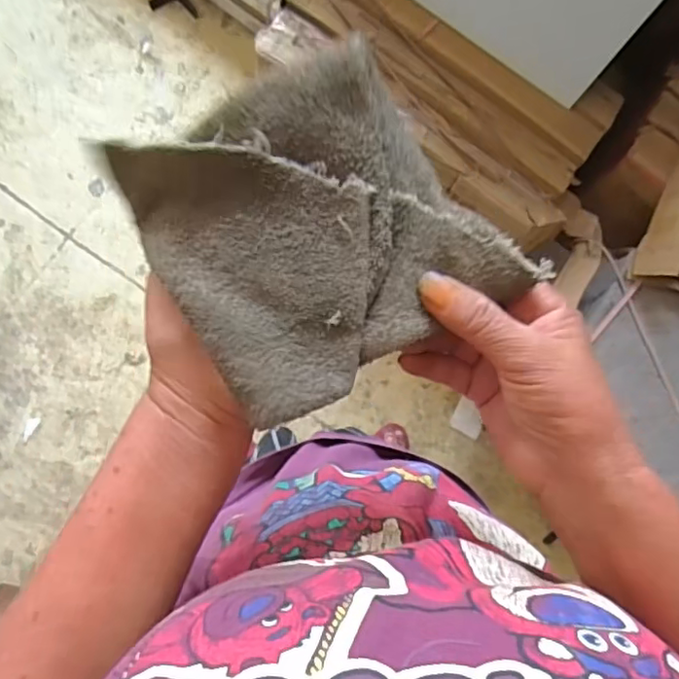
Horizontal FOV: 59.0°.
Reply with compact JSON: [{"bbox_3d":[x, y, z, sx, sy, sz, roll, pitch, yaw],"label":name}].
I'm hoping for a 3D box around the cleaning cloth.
[{"bbox_3d":[-0.014,-0.058,0.301,0.149,0.044,0.152,-31,90,-9],"label":"cleaning cloth"}]

